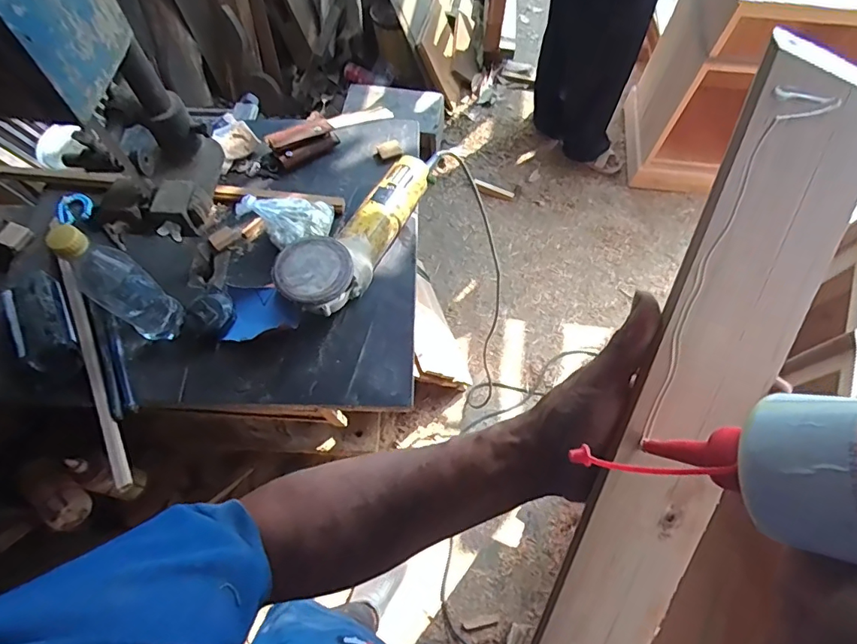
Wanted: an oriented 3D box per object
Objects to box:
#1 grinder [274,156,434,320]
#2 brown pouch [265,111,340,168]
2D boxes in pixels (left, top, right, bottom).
[{"bbox_3d":[-0.090,-0.126,0.644,0.084,0.083,0.296,23,64,11],"label":"grinder"},{"bbox_3d":[-0.202,-0.291,0.767,0.097,0.028,0.067,-34,67,-17],"label":"brown pouch"}]

